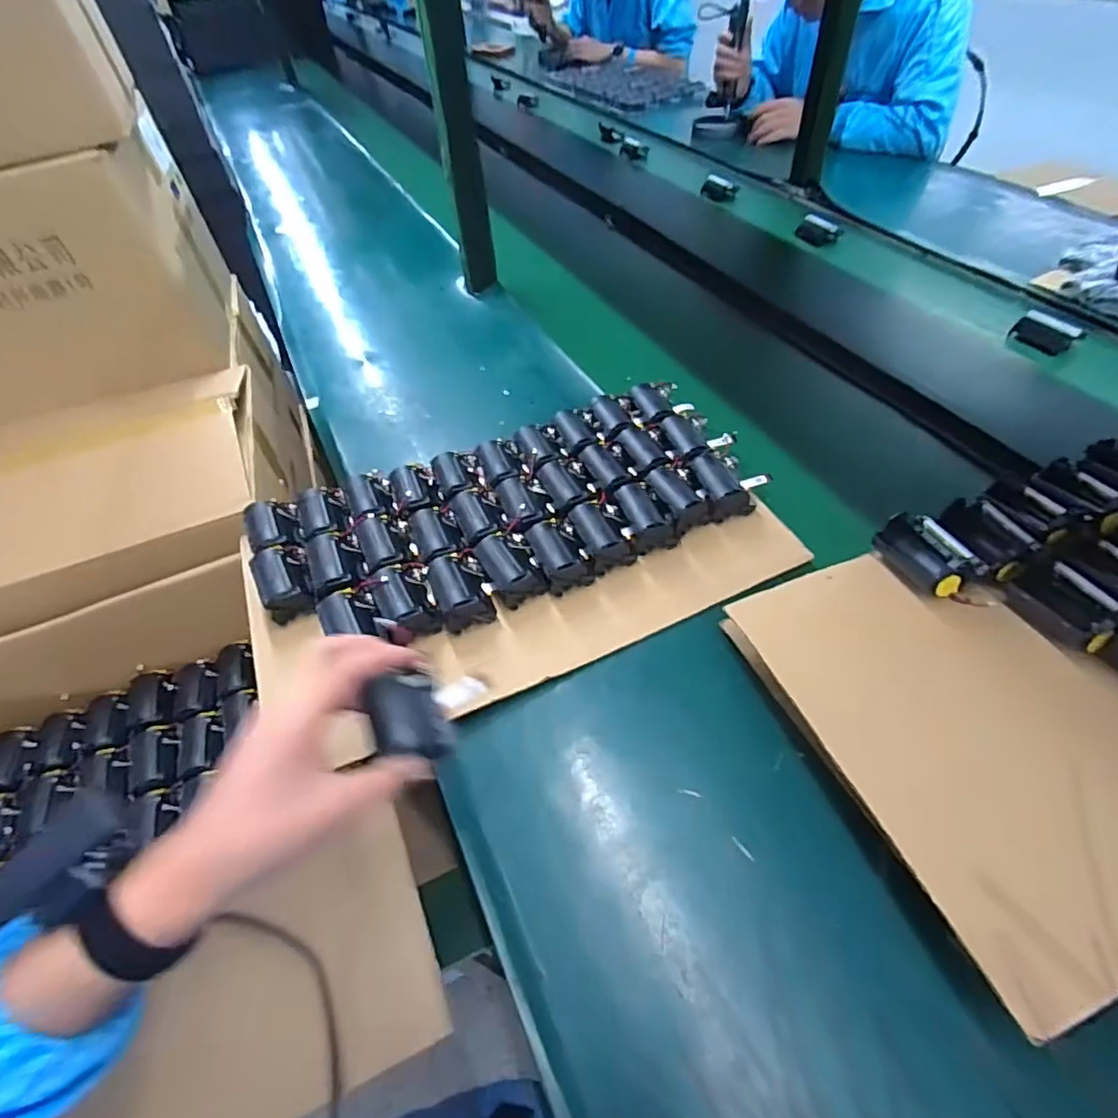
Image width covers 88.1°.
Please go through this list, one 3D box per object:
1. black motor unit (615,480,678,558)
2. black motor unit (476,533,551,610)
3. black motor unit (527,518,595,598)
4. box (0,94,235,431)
[{"bbox_3d":[0.087,-0.045,0.586,0.044,0.040,0.070,-14,52,-6],"label":"black motor unit"},{"bbox_3d":[-0.047,0.008,0.561,0.047,0.034,0.068,-23,54,-12],"label":"black motor unit"},{"bbox_3d":[-0.001,-0.005,0.567,0.044,0.036,0.075,-22,53,-11],"label":"black motor unit"},{"bbox_3d":[-0.717,-0.333,0.719,0.522,0.251,0.297,-22,53,-11],"label":"box"}]

